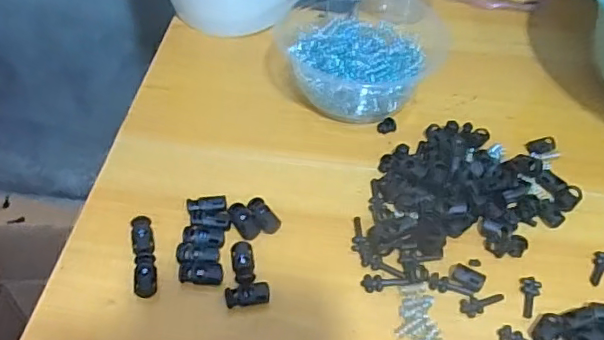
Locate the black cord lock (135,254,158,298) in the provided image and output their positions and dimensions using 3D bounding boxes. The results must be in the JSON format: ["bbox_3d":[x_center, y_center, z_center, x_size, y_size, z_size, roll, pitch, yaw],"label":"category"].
[{"bbox_3d":[-0.097,0.065,0.355,0.013,0.007,0.028,-3,49,-6],"label":"black cord lock"}]

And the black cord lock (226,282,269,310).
[{"bbox_3d":[-0.033,0.077,0.347,0.027,0.008,0.013,-9,50,-12],"label":"black cord lock"}]

